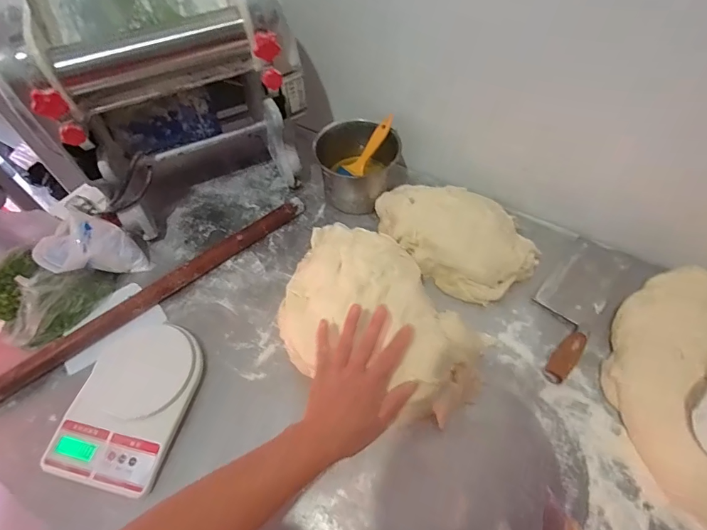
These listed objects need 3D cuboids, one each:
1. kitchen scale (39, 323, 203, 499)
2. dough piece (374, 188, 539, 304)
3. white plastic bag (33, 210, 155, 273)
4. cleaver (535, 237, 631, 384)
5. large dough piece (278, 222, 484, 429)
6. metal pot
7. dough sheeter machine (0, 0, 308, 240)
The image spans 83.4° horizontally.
[{"bbox_3d":[-0.308,0.193,0.562,0.155,0.041,0.212,10,58,10],"label":"kitchen scale"},{"bbox_3d":[0.171,-0.056,0.681,0.169,0.066,0.258,-36,62,-19],"label":"dough piece"},{"bbox_3d":[-0.426,-0.020,0.648,0.068,0.145,0.119,32,64,22],"label":"white plastic bag"},{"bbox_3d":[0.353,0.047,0.628,0.092,0.023,0.294,34,65,23],"label":"cleaver"},{"bbox_3d":[0.042,0.078,0.561,0.289,0.117,0.201,17,59,14],"label":"large dough piece"},{"bbox_3d":[0.008,-0.182,0.747,0.147,0.114,0.145,-2,57,3],"label":"metal pot"},{"bbox_3d":[-0.314,-0.334,0.666,0.344,0.452,0.377,-25,59,-13],"label":"dough sheeter machine"}]

